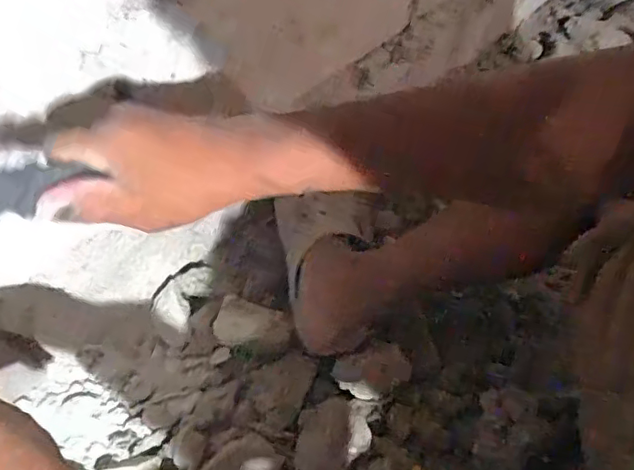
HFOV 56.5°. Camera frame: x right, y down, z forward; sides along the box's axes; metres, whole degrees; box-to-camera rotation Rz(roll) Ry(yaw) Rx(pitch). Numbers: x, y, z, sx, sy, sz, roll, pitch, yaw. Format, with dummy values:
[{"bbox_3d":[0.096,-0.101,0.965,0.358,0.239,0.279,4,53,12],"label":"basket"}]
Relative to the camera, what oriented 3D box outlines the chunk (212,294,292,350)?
[{"bbox_3d":[-0.076,0.111,0.712,0.085,0.044,0.051,10,56,6],"label":"chunk"}]

